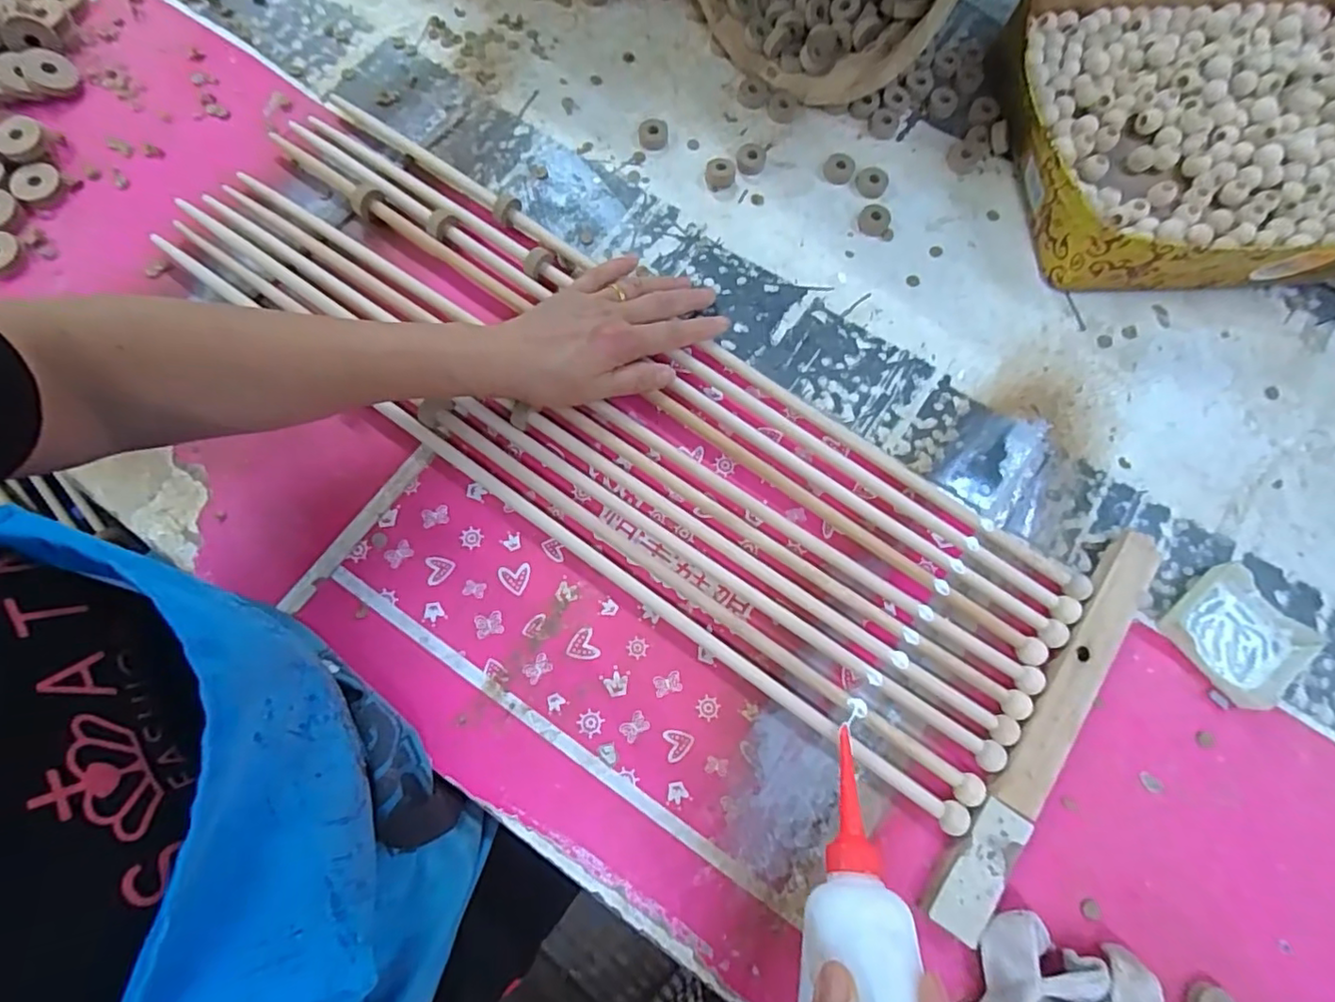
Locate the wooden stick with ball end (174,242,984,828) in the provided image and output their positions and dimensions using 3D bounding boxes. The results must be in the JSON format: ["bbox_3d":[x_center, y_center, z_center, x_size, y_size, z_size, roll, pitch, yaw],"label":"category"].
[{"bbox_3d":[-0.098,0.006,0.421,0.692,0.020,0.017,35,76,8],"label":"wooden stick with ball end"}]

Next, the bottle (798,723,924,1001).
[{"bbox_3d":[0.097,0.211,0.314,0.049,0.040,0.172,8,39,1],"label":"bottle"}]

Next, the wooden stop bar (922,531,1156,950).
[{"bbox_3d":[0.251,0.144,0.394,0.033,0.019,0.288,35,76,8],"label":"wooden stop bar"}]

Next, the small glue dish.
[{"bbox_3d":[0.397,0.093,0.415,0.073,0.014,0.080,-39,79,-11],"label":"small glue dish"}]

